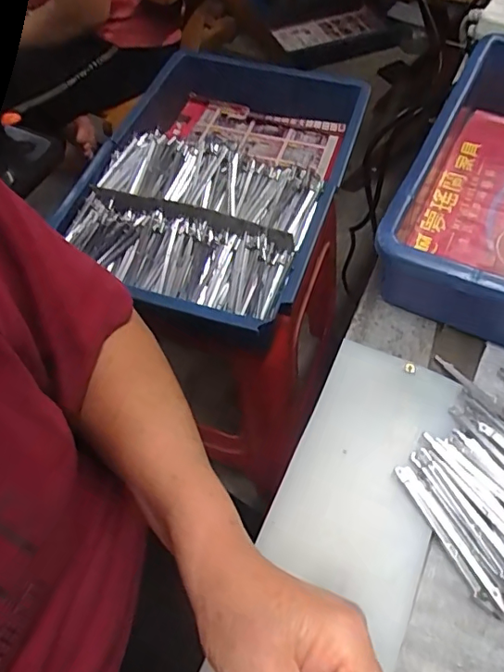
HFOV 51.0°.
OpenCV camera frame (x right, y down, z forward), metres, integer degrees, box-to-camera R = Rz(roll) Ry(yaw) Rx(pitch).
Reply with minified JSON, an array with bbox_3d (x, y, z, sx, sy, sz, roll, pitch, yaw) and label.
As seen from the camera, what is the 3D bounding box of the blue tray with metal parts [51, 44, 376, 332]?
[{"bbox_3d":[-0.048,-0.199,0.667,0.297,0.107,0.422,15,60,12],"label":"blue tray with metal parts"}]

